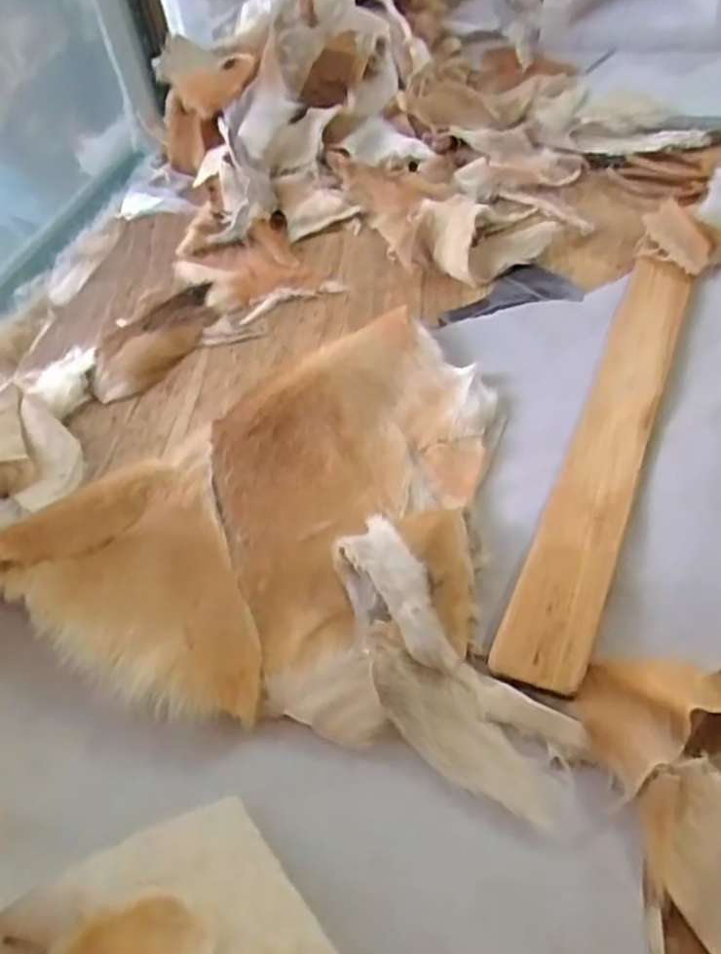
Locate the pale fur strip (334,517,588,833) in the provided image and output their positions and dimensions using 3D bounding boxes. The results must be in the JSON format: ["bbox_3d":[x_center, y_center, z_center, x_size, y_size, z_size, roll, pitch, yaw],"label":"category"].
[{"bbox_3d":[0.044,0.107,0.424,0.074,0.023,0.195,-34,53,-20],"label":"pale fur strip"}]

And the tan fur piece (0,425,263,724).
[{"bbox_3d":[-0.121,0.050,0.475,0.196,0.030,0.161,23,56,25],"label":"tan fur piece"}]

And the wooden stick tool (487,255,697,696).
[{"bbox_3d":[0.182,-0.031,0.536,0.052,0.015,0.408,19,54,16],"label":"wooden stick tool"}]

